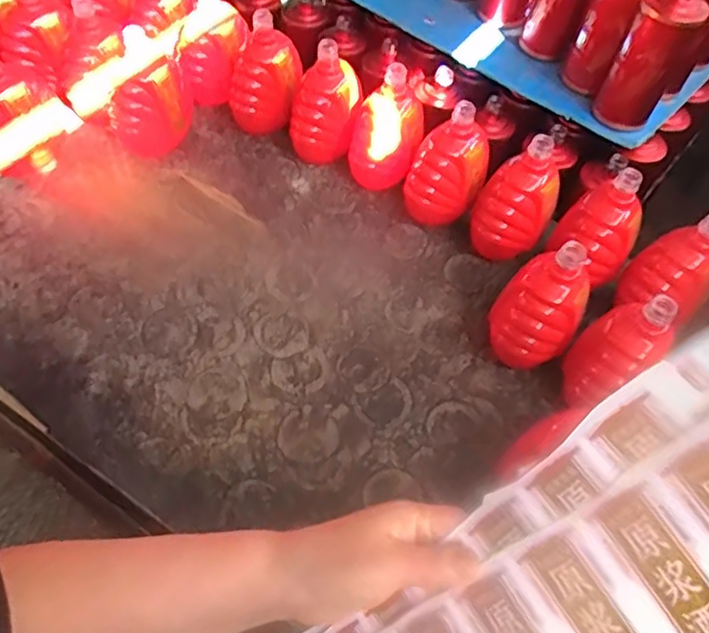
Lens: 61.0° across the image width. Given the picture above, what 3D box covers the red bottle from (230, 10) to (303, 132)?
[{"bbox_3d":[-0.130,-0.355,0.882,0.101,0.164,0.077,3,56,-3],"label":"red bottle"}]

